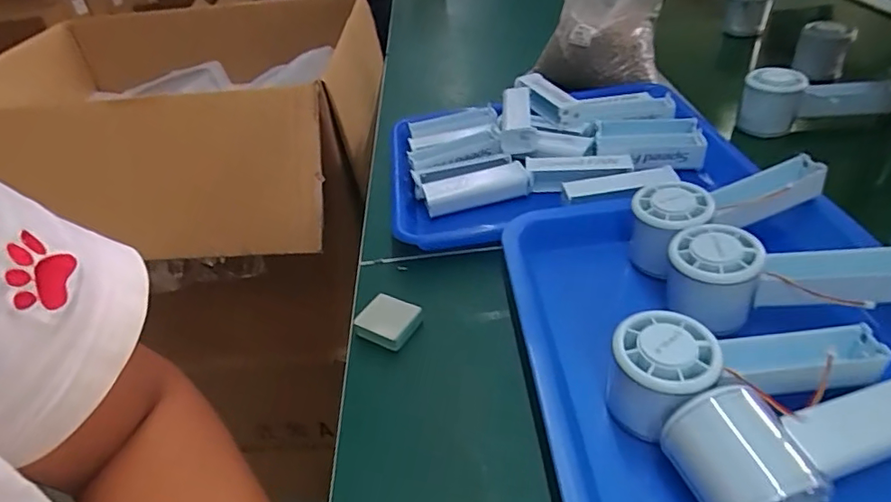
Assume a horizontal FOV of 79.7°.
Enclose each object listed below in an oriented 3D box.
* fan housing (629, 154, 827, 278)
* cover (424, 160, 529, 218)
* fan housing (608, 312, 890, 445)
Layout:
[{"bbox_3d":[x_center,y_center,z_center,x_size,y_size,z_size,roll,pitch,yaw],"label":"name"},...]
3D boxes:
[{"bbox_3d":[0.216,-0.037,0.423,0.163,0.045,0.064,-22,42,-18],"label":"fan housing"},{"bbox_3d":[0.032,-0.060,0.521,0.103,0.021,0.032,-12,39,-6],"label":"cover"},{"bbox_3d":[0.172,0.066,0.317,0.155,0.056,0.060,-9,39,-2],"label":"fan housing"}]

